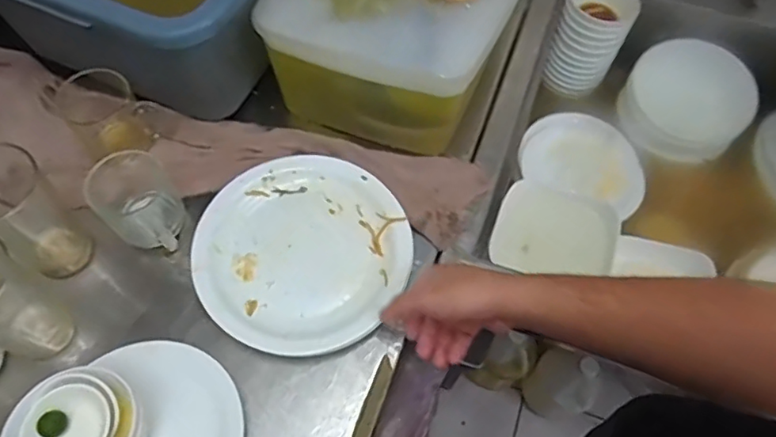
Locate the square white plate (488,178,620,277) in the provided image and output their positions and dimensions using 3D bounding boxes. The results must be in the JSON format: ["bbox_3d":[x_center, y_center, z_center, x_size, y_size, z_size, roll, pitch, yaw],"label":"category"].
[{"bbox_3d":[0.220,0.018,0.727,0.157,0.019,0.113,16,82,3],"label":"square white plate"}]

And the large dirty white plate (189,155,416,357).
[{"bbox_3d":[-0.093,0.034,0.609,0.218,0.021,0.220,1,63,-3],"label":"large dirty white plate"}]

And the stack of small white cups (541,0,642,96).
[{"bbox_3d":[0.321,-0.291,0.897,0.109,0.161,0.095,27,65,10],"label":"stack of small white cups"}]

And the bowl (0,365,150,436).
[{"bbox_3d":[-0.268,0.189,0.484,0.096,0.060,0.100,1,63,-3],"label":"bowl"}]

